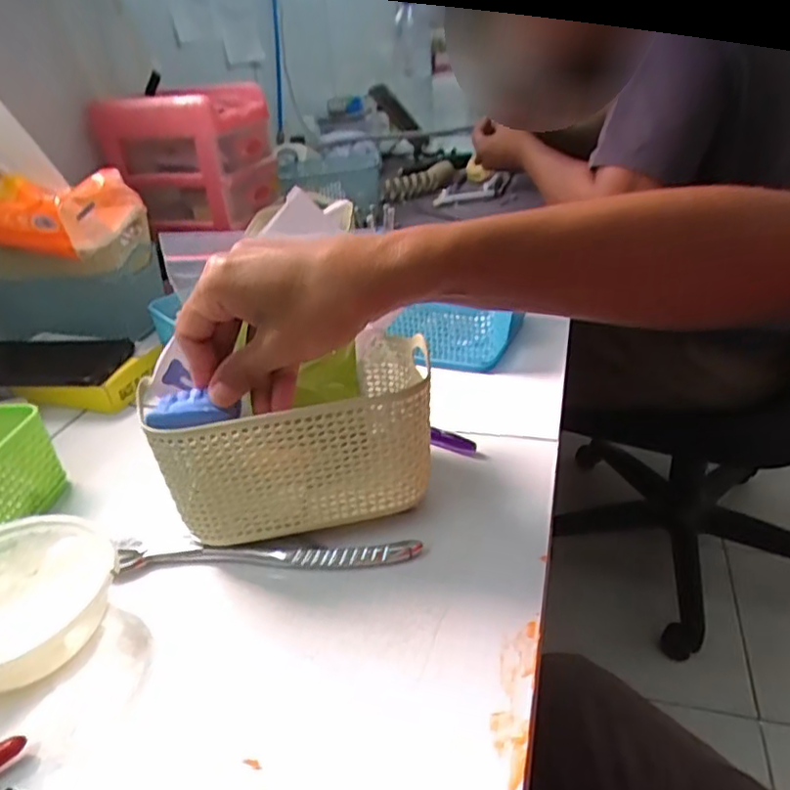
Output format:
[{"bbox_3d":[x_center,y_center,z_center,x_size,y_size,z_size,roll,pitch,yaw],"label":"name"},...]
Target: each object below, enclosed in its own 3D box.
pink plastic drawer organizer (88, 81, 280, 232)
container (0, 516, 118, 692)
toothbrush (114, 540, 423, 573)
[{"bbox_3d":[-0.265,-0.290,0.802,0.188,0.156,0.138,1,31,10],"label":"pink plastic drawer organizer"},{"bbox_3d":[-0.197,0.113,0.334,0.100,0.043,0.096,-4,31,2],"label":"container"},{"bbox_3d":[-0.076,0.095,0.376,0.180,0.012,0.015,-2,31,5],"label":"toothbrush"}]

